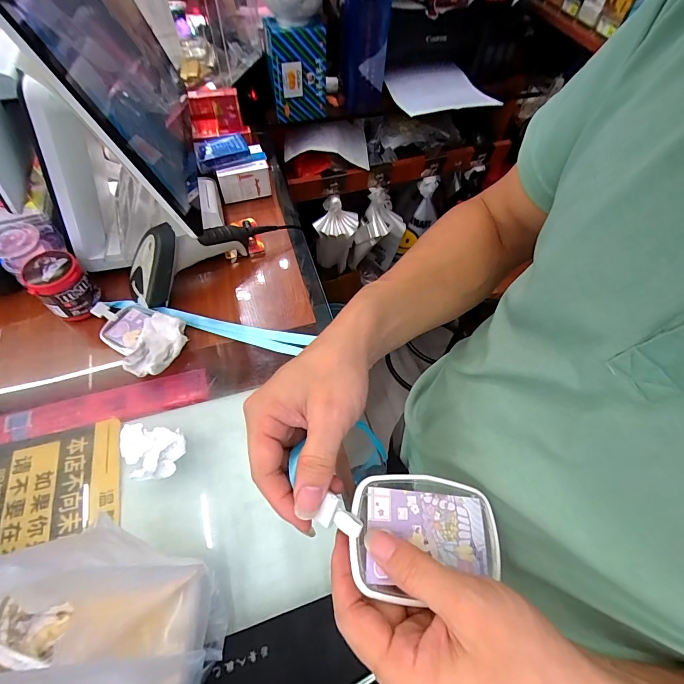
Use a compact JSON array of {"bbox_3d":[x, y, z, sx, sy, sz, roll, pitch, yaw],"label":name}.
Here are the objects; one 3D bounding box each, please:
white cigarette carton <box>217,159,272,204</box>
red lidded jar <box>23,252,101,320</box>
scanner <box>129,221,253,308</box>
[{"bbox_3d":[-0.174,-0.289,0.666,0.088,0.062,0.016,-17,60,-13],"label":"white cigarette carton"},{"bbox_3d":[-0.378,-0.075,0.500,0.064,0.074,0.065,1,58,-2],"label":"red lidded jar"},{"bbox_3d":[-0.218,-0.136,0.531,0.198,0.097,0.062,-36,66,-22],"label":"scanner"}]

